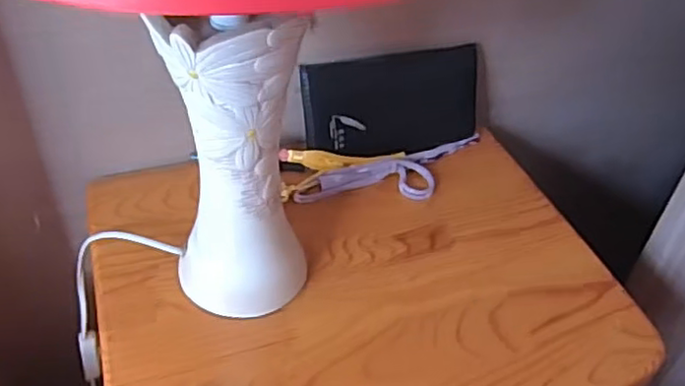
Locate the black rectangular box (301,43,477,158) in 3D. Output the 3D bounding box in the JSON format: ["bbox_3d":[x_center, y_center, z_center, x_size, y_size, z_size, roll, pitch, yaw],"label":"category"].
[{"bbox_3d":[0.050,-0.087,0.641,0.175,0.095,0.013,-10,16,-14],"label":"black rectangular box"}]

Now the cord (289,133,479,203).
[{"bbox_3d":[0.057,-0.015,0.628,0.204,0.013,0.057,-16,46,-21],"label":"cord"}]

